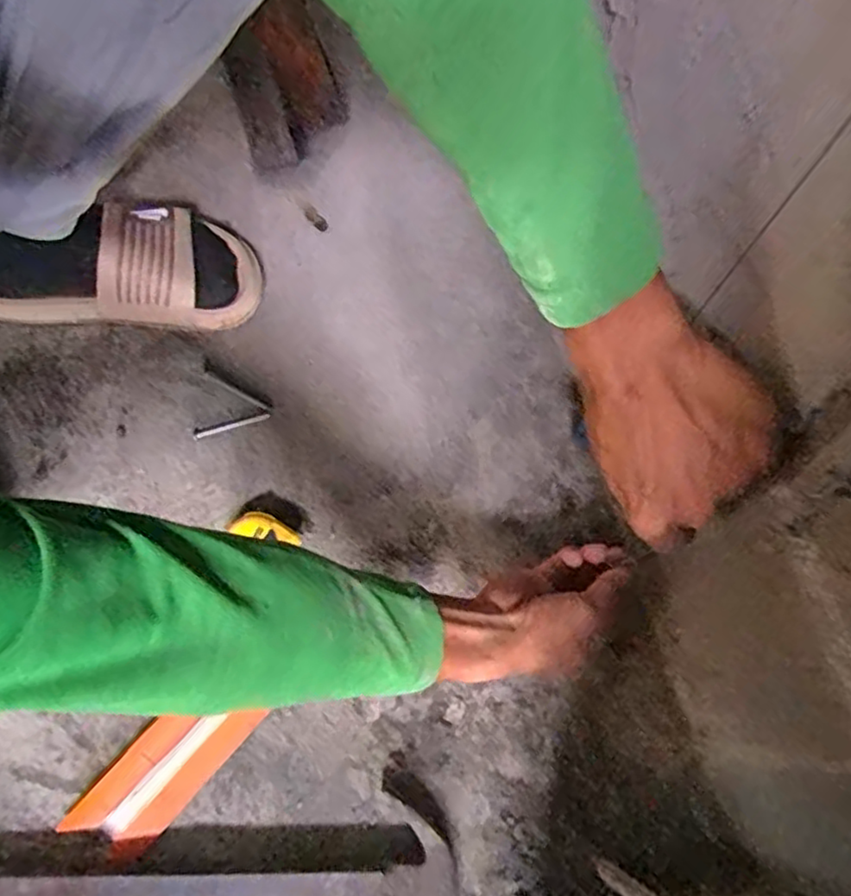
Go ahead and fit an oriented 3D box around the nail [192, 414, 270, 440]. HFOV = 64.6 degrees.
[{"bbox_3d":[-0.179,-0.020,0.620,0.070,0.005,0.009,-17,70,-6],"label":"nail"}]

